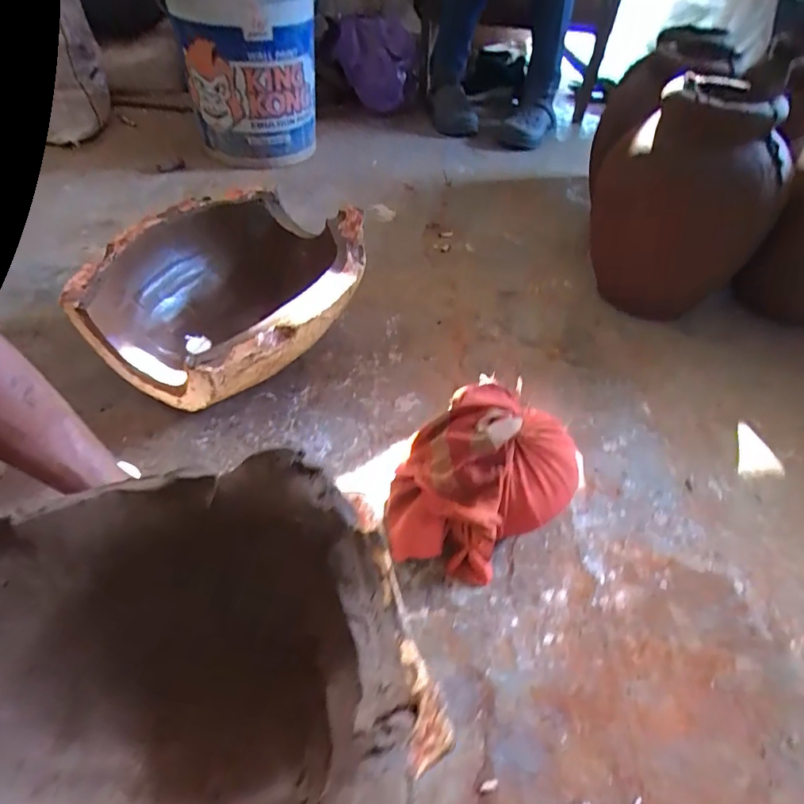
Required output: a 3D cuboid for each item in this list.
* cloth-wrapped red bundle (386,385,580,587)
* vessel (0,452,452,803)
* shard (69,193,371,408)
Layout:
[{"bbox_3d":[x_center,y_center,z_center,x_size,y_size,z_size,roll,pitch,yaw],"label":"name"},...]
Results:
[{"bbox_3d":[0.083,0.075,0.528,0.165,0.120,0.212,37,55,26],"label":"cloth-wrapped red bundle"},{"bbox_3d":[-0.154,0.194,0.312,0.331,0.156,0.269,-13,51,-18],"label":"vessel"},{"bbox_3d":[-0.218,-0.146,0.661,0.303,0.119,0.332,22,50,15],"label":"shard"}]

